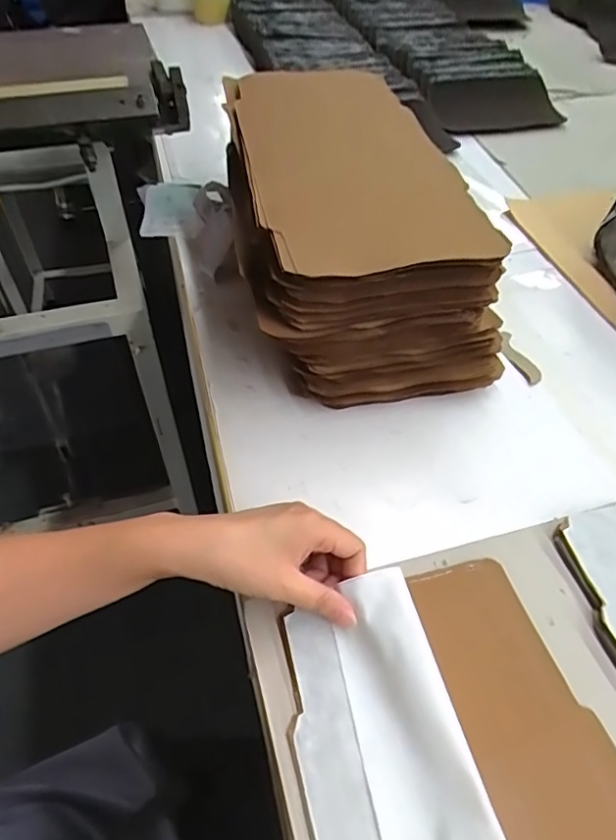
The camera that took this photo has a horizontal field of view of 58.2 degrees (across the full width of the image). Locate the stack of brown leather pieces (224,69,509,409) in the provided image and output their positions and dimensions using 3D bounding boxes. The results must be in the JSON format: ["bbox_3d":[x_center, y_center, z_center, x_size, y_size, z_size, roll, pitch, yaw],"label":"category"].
[{"bbox_3d":[0.037,-0.221,0.612,0.234,0.149,0.422,-8,50,-8],"label":"stack of brown leather pieces"}]

